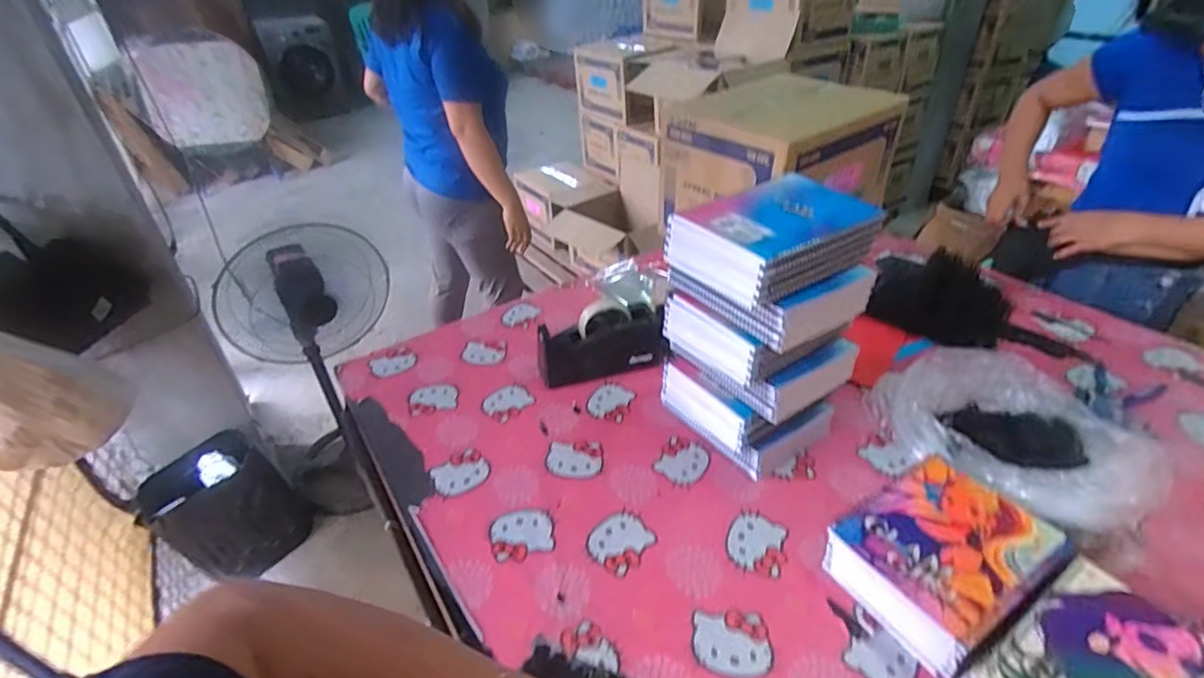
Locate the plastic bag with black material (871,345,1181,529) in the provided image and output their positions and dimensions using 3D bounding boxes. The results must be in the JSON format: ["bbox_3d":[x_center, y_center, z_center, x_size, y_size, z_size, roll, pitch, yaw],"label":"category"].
[{"bbox_3d":[0.549,0.117,0.777,0.242,0.103,0.325,-15,38,-15],"label":"plastic bag with black material"}]

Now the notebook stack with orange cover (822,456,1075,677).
[{"bbox_3d":[0.370,0.238,0.641,0.199,0.079,0.173,-23,41,-25],"label":"notebook stack with orange cover"}]

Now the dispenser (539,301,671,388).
[{"bbox_3d":[0.000,0.009,0.975,0.210,0.101,0.062,-9,37,-8],"label":"dispenser"}]

